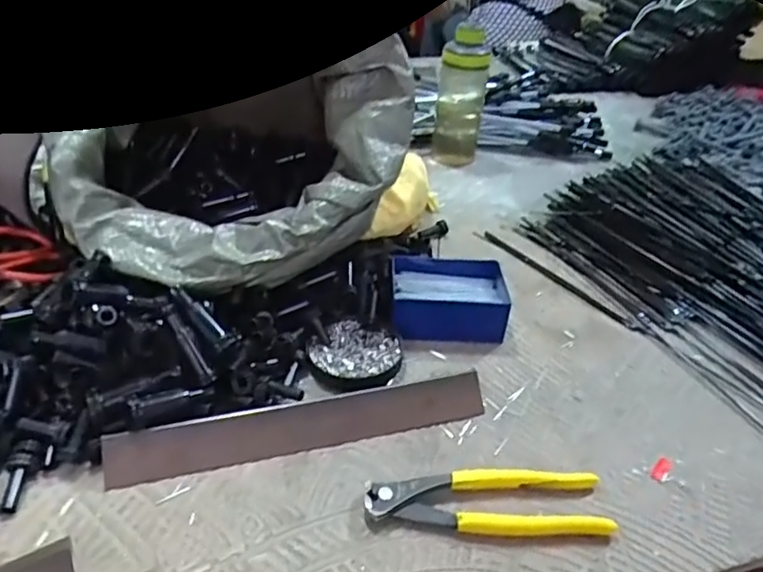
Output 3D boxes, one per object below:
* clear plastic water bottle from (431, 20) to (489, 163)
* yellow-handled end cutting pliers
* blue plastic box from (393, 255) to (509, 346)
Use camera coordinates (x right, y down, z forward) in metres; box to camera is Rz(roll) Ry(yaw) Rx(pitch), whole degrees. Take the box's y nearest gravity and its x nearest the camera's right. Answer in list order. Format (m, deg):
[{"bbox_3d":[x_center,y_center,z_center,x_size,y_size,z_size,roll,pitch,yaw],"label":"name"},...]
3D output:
[{"bbox_3d":[0.116,-0.269,0.872,0.069,0.194,0.059,7,33,6],"label":"clear plastic water bottle"},{"bbox_3d":[0.071,0.145,0.397,0.160,0.017,0.044,1,33,-4],"label":"yellow-handled end cutting pliers"},{"bbox_3d":[0.064,0.013,0.573,0.109,0.044,0.084,2,33,-2],"label":"blue plastic box"}]

